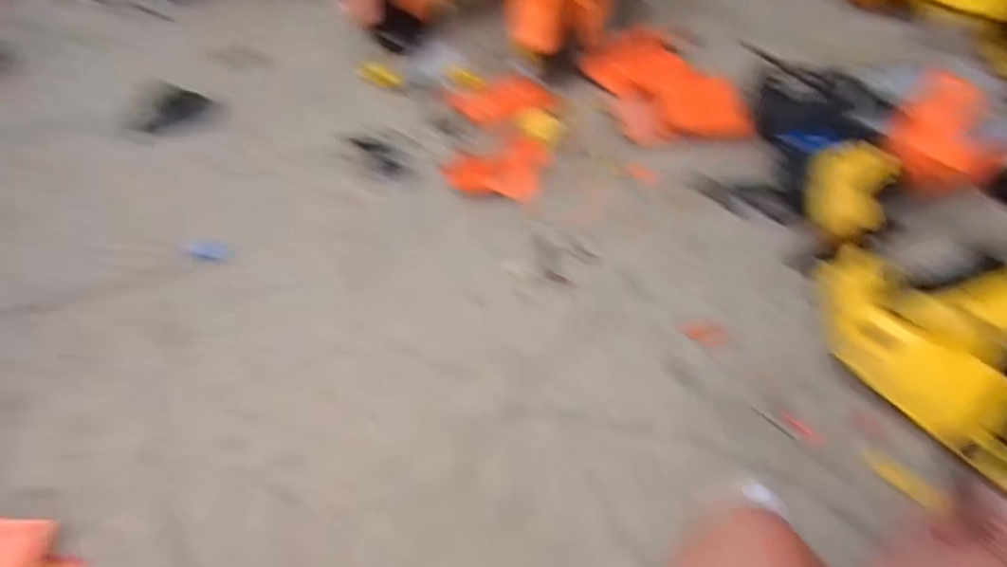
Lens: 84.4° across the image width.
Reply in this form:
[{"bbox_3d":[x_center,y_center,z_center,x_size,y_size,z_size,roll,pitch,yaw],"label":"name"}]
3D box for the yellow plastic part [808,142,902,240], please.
[{"bbox_3d":[0.794,-0.227,1.273,0.165,0.091,0.213,16,49,22],"label":"yellow plastic part"}]

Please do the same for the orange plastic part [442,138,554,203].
[{"bbox_3d":[-0.018,-0.340,1.610,0.280,0.037,0.249,9,47,15],"label":"orange plastic part"}]

